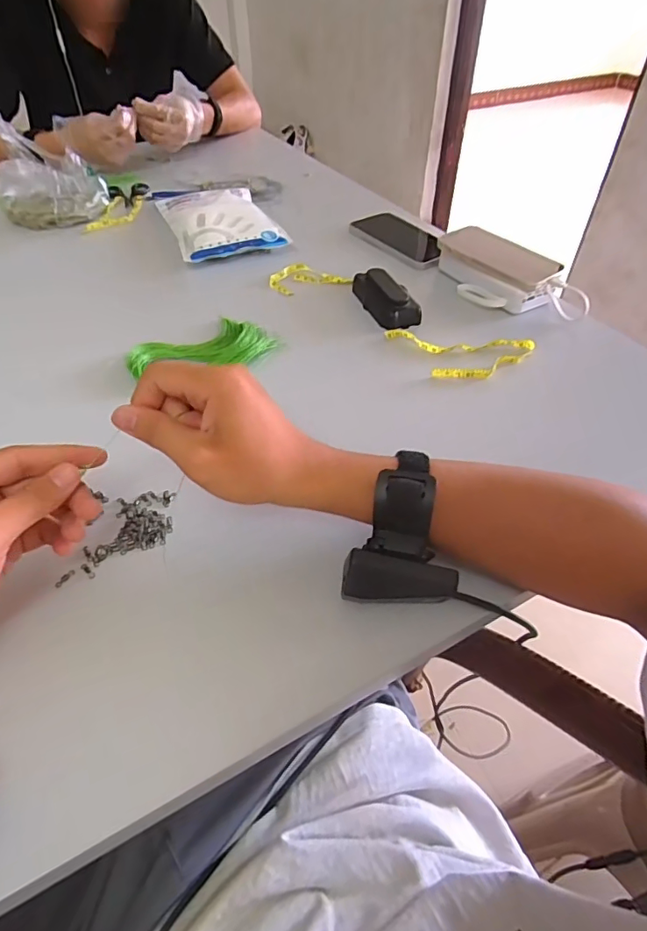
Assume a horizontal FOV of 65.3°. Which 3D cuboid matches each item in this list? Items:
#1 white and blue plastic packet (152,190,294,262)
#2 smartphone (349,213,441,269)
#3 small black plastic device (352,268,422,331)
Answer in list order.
[{"bbox_3d":[-0.150,-0.355,0.727,0.138,0.027,0.208,-17,49,-17],"label":"white and blue plastic packet"},{"bbox_3d":[0.109,-0.314,0.693,0.073,0.013,0.161,-33,55,-16],"label":"smartphone"},{"bbox_3d":[0.070,-0.195,0.583,0.046,0.027,0.102,-14,48,-14],"label":"small black plastic device"}]

